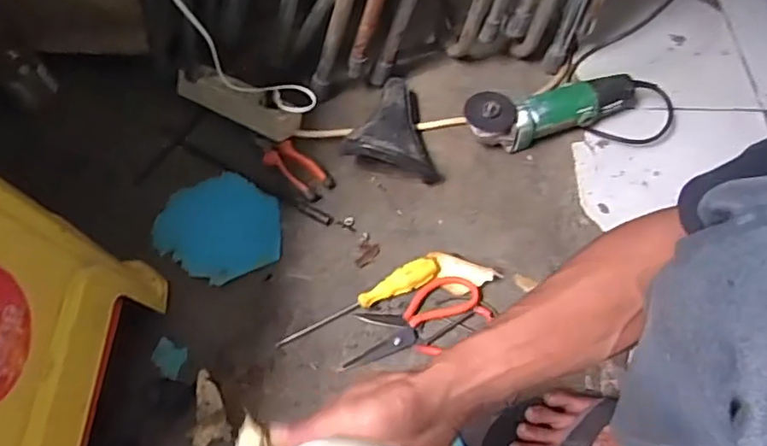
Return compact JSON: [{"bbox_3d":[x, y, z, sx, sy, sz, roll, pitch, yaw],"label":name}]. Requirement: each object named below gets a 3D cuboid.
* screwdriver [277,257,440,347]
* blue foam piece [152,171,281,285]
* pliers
[{"bbox_3d":[-0.029,0.098,0.708,0.219,0.029,0.028,-24,61,-11],"label":"screwdriver"},{"bbox_3d":[-0.222,0.005,0.773,0.171,0.023,0.147,19,62,13],"label":"blue foam piece"},{"bbox_3d":[-0.131,-0.084,0.816,0.130,0.021,0.047,36,67,21],"label":"pliers"}]

